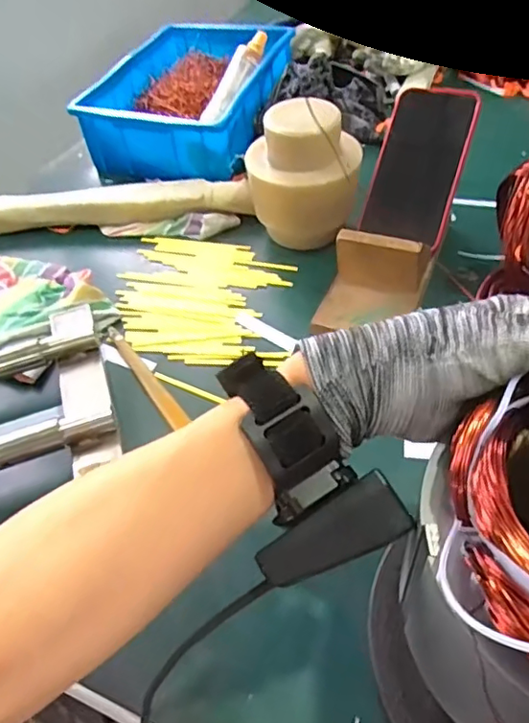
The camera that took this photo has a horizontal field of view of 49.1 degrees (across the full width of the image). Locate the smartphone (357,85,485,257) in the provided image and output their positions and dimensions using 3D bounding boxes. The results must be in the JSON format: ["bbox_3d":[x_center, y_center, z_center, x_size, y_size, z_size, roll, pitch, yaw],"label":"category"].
[{"bbox_3d":[0.149,-0.190,0.564,0.079,0.019,0.150,16,91,25],"label":"smartphone"}]

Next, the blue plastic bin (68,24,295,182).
[{"bbox_3d":[-0.093,-0.363,0.779,0.207,0.077,0.300,11,51,15],"label":"blue plastic bin"}]

